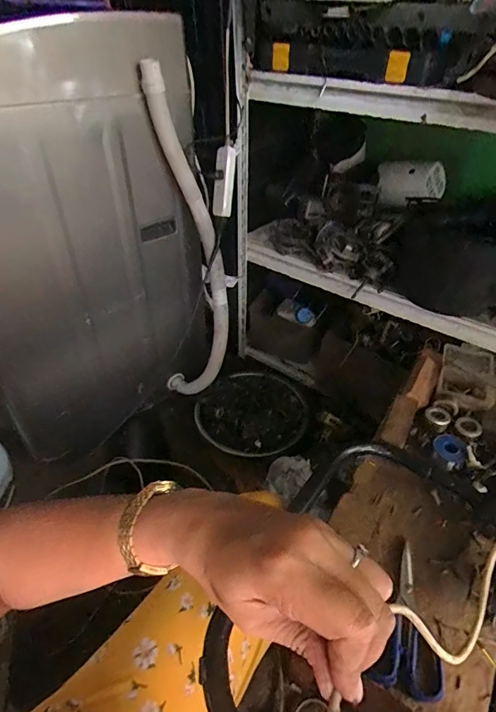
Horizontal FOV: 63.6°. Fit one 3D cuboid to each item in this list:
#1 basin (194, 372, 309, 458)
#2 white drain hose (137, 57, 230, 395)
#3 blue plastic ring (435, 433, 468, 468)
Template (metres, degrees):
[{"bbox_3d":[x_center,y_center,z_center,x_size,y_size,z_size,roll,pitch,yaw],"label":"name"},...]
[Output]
[{"bbox_3d":[0.012,0.148,1.086,0.268,0.065,0.288,0,40,0],"label":"basin"},{"bbox_3d":[-0.133,-0.209,0.912,0.166,0.720,0.124,-1,40,-2],"label":"white drain hose"},{"bbox_3d":[0.340,0.156,0.666,0.043,0.011,0.056,-50,51,1],"label":"blue plastic ring"}]

